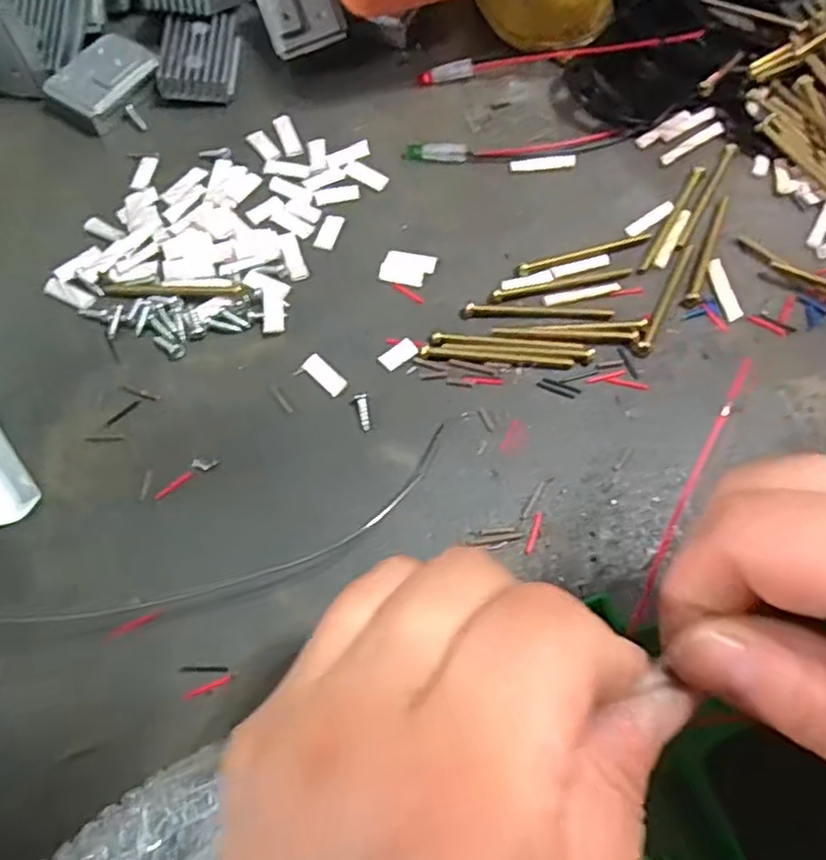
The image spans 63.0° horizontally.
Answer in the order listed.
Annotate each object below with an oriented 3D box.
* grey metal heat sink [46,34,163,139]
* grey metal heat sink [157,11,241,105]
[{"bbox_3d":[-0.141,-0.158,0.309,0.038,0.016,0.043,34,72,13],"label":"grey metal heat sink"},{"bbox_3d":[-0.099,-0.173,0.314,0.033,0.014,0.045,-4,68,-1],"label":"grey metal heat sink"}]

